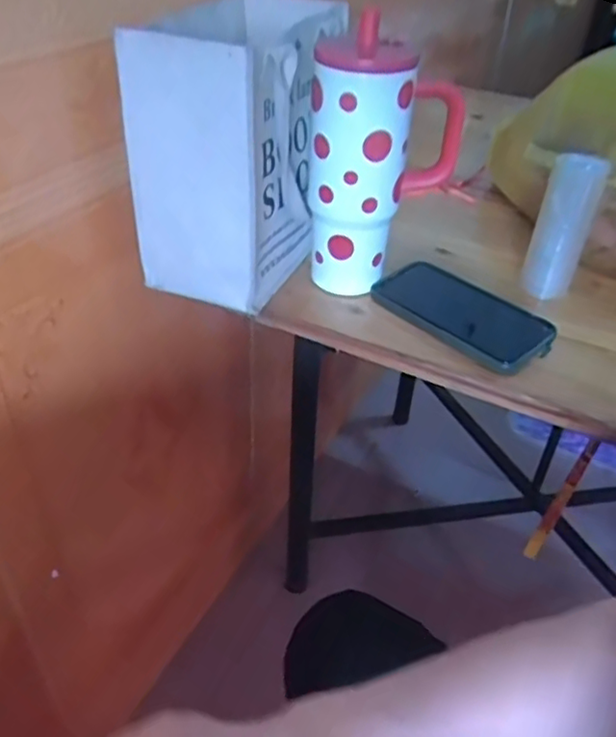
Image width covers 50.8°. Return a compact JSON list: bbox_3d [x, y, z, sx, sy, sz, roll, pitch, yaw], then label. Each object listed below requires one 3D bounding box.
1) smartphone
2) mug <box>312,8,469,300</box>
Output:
[{"bbox_3d":[0.141,-0.051,0.590,0.082,0.013,0.158,-30,50,-30],"label":"smartphone"},{"bbox_3d":[0.064,-0.167,0.580,0.125,0.219,0.081,2,38,-1],"label":"mug"}]

